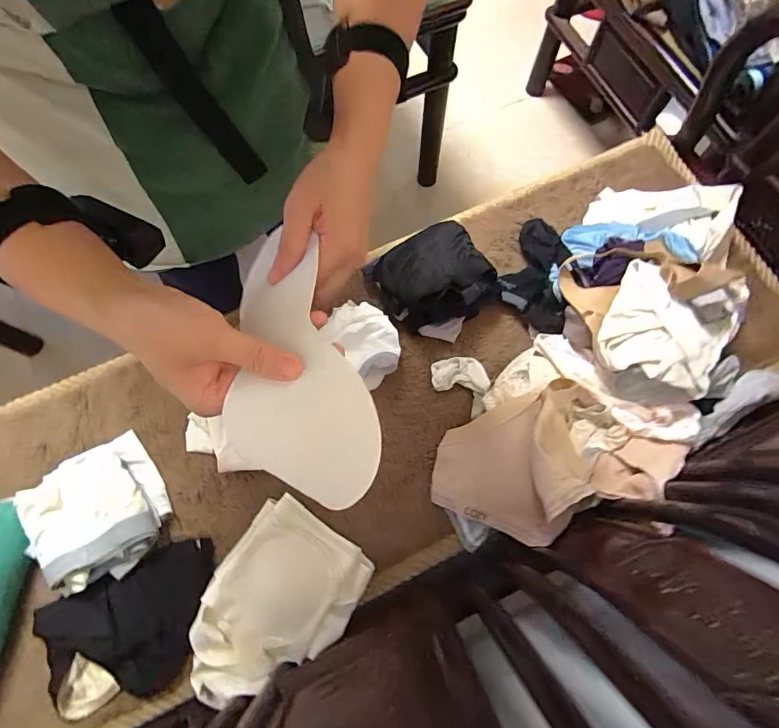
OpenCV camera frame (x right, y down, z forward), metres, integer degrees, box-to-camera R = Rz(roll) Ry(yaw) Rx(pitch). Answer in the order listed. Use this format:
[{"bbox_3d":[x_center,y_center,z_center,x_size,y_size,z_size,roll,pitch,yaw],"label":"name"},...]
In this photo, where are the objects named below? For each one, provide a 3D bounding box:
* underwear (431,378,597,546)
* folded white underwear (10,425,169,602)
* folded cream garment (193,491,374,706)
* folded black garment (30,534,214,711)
[{"bbox_3d":[0.184,0.134,0.586,0.253,0.127,0.166,-23,74,-7],"label":"underwear"},{"bbox_3d":[-0.414,0.207,0.599,0.172,0.061,0.186,-30,75,-9],"label":"folded white underwear"},{"bbox_3d":[-0.158,0.325,0.566,0.182,0.053,0.254,34,76,10],"label":"folded cream garment"},{"bbox_3d":[-0.353,0.348,0.571,0.232,0.032,0.172,-11,73,-3],"label":"folded black garment"}]

